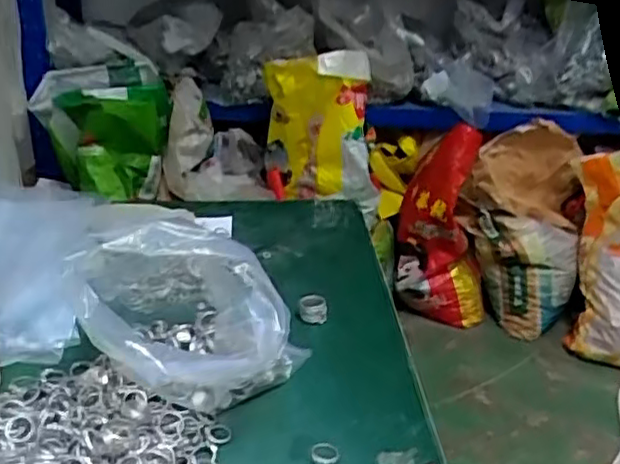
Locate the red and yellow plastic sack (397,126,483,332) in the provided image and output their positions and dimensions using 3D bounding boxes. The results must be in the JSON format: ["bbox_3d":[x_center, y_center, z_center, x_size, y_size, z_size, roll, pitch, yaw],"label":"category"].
[{"bbox_3d":[0.405,-0.001,1.936,0.291,0.597,0.181,12,28,13],"label":"red and yellow plastic sack"}]

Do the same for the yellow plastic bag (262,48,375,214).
[{"bbox_3d":[0.037,-0.267,1.759,0.303,0.395,0.157,1,27,-7],"label":"yellow plastic bag"}]

